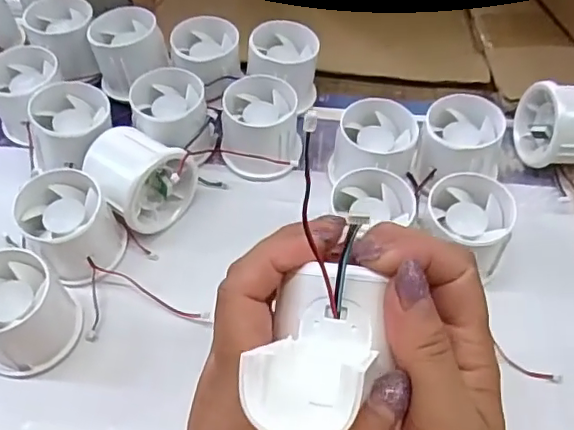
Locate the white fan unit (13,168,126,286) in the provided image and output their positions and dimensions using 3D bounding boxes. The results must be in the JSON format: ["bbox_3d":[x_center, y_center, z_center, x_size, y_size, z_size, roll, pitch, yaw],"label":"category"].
[{"bbox_3d":[-0.131,0.007,0.345,0.051,0.049,0.056,0,55,-1],"label":"white fan unit"}]

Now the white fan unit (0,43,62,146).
[{"bbox_3d":[-0.186,-0.085,0.410,0.050,0.050,0.054,2,55,0],"label":"white fan unit"}]

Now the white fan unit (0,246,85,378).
[{"bbox_3d":[-0.150,0.055,0.315,0.053,0.050,0.055,0,55,-1],"label":"white fan unit"}]

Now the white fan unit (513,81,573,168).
[{"bbox_3d":[0.195,-0.062,0.391,0.051,0.058,0.057,-5,56,-4],"label":"white fan unit"}]

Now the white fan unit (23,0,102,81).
[{"bbox_3d":[-0.173,-0.137,0.437,0.048,0.041,0.057,-7,56,-6],"label":"white fan unit"}]

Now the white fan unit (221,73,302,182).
[{"bbox_3d":[-0.019,-0.061,0.397,0.053,0.044,0.058,-5,56,-5],"label":"white fan unit"}]

